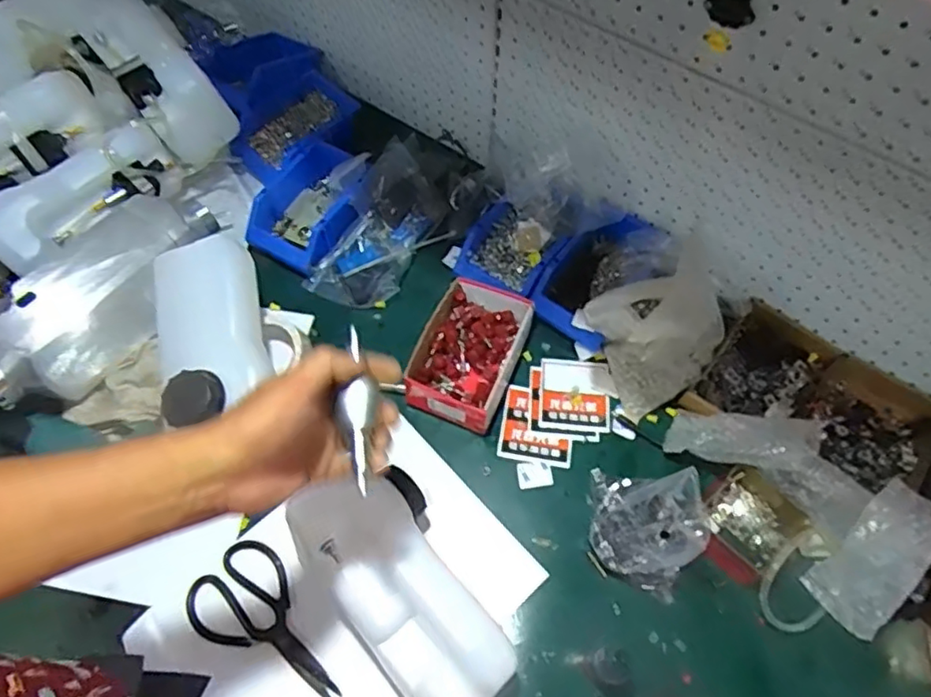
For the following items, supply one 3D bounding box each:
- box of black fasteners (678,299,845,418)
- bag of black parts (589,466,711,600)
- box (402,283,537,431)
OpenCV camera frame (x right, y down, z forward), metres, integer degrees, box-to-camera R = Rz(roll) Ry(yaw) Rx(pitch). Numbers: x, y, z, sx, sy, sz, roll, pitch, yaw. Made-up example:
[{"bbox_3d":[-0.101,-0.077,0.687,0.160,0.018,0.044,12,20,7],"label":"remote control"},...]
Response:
[{"bbox_3d":[0.378,0.040,0.793,0.126,0.055,0.175,37,67,18],"label":"box of black fasteners"},{"bbox_3d":[0.197,0.196,0.688,0.114,0.088,0.119,16,62,8],"label":"bag of black parts"},{"bbox_3d":[0.007,0.008,0.810,0.118,0.068,0.192,21,63,11],"label":"box"}]

